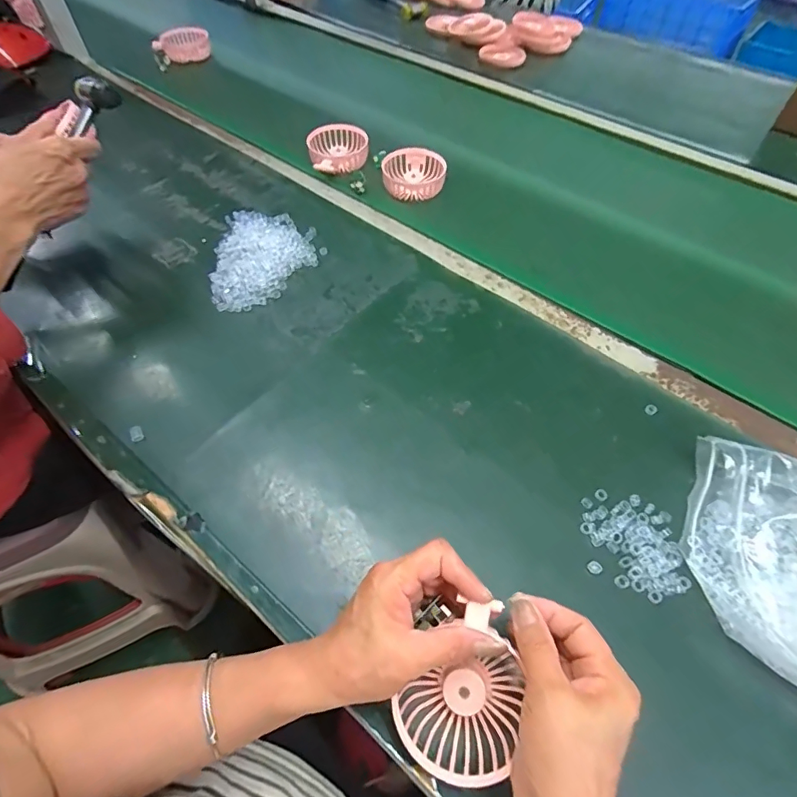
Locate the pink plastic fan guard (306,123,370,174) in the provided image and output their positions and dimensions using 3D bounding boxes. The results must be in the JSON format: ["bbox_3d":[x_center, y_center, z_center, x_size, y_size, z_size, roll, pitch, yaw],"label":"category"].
[{"bbox_3d":[-0.089,-0.367,0.686,0.087,0.035,0.097,-12,57,-9],"label":"pink plastic fan guard"}]

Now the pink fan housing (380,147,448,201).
[{"bbox_3d":[0.021,-0.316,0.654,0.089,0.037,0.082,-1,56,-2],"label":"pink fan housing"}]

